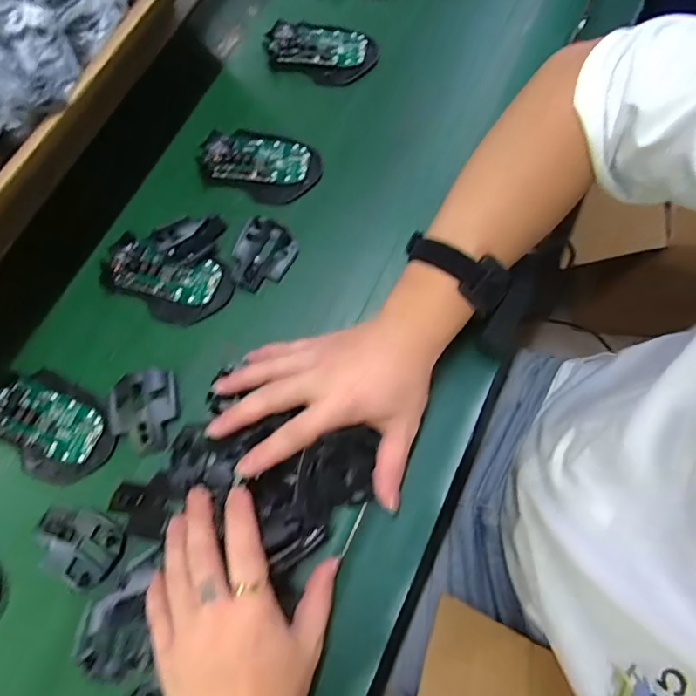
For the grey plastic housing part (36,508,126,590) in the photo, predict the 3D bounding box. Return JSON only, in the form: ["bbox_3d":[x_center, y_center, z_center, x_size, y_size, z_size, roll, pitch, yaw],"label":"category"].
[{"bbox_3d":[-0.204,0.148,0.375,0.061,0.010,0.050,15,73,7],"label":"grey plastic housing part"}]

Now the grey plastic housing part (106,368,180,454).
[{"bbox_3d":[-0.166,0.050,0.403,0.055,0.012,0.065,-13,72,-3],"label":"grey plastic housing part"}]

